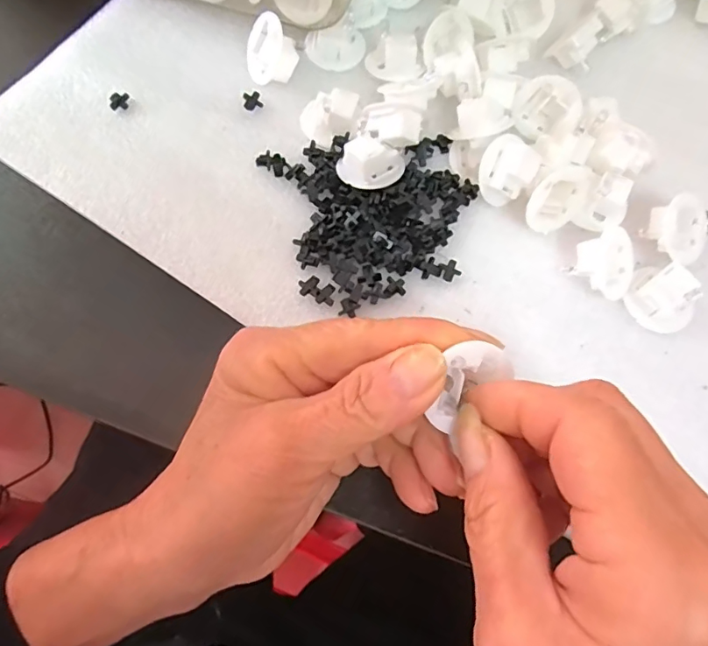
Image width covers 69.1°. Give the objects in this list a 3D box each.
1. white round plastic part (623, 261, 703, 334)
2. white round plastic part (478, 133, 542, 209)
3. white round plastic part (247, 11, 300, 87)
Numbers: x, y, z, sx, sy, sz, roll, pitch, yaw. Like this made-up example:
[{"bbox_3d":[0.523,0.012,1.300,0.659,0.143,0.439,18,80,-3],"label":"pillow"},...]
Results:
[{"bbox_3d":[0.142,-0.012,0.234,0.027,0.019,0.031,-32,76,-11],"label":"white round plastic part"},{"bbox_3d":[0.072,-0.073,0.245,0.029,0.016,0.029,0,102,0],"label":"white round plastic part"},{"bbox_3d":[-0.043,-0.142,0.269,0.014,0.029,0.031,-13,80,-48],"label":"white round plastic part"}]

